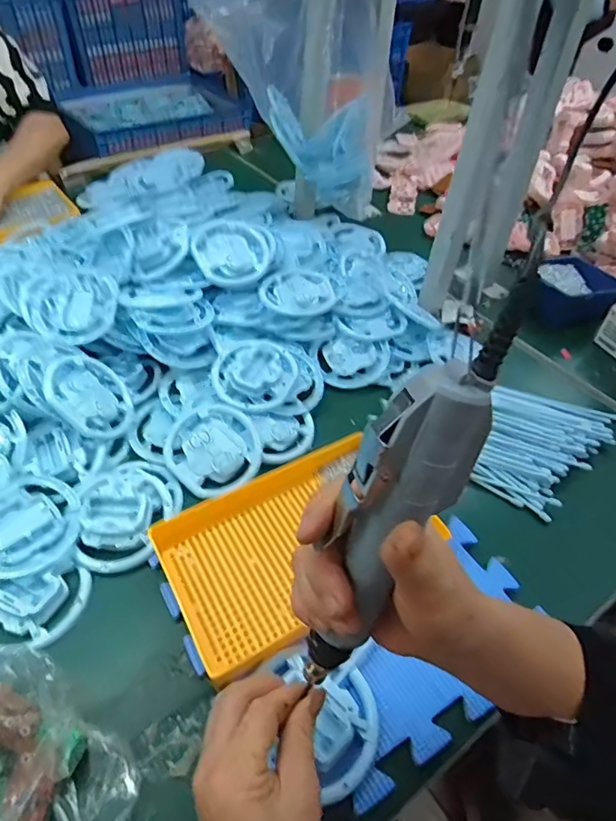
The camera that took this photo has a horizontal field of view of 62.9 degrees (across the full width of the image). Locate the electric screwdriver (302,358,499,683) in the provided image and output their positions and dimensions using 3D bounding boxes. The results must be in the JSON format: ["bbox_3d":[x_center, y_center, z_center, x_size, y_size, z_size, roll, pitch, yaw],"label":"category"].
[{"bbox_3d":[0.035,0.059,0.238,0.042,0.180,0.034,29,27,22],"label":"electric screwdriver"}]

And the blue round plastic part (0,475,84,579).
[{"bbox_3d":[-0.270,0.104,0.472,0.097,0.023,0.101,2,46,-2],"label":"blue round plastic part"}]

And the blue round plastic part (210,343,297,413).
[{"bbox_3d":[-0.064,-0.045,0.600,0.099,0.019,0.095,2,47,-2],"label":"blue round plastic part"}]

